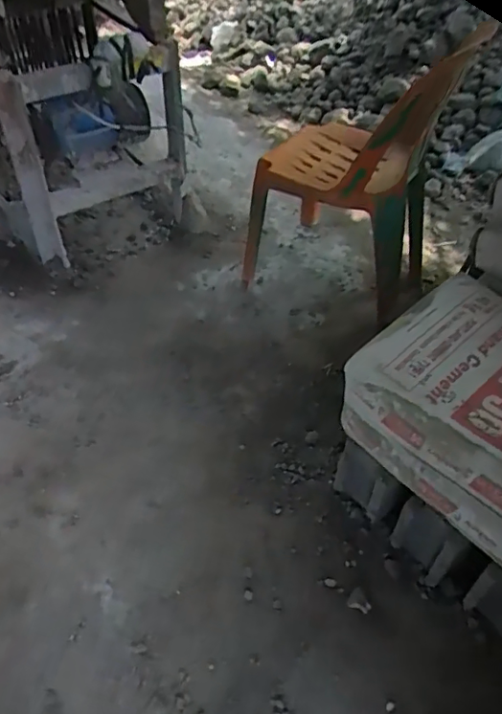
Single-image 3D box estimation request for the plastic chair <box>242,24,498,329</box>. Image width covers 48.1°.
[{"bbox_3d":[0.297,-0.557,1.604,0.512,0.675,0.542,13,50,11],"label":"plastic chair"}]

